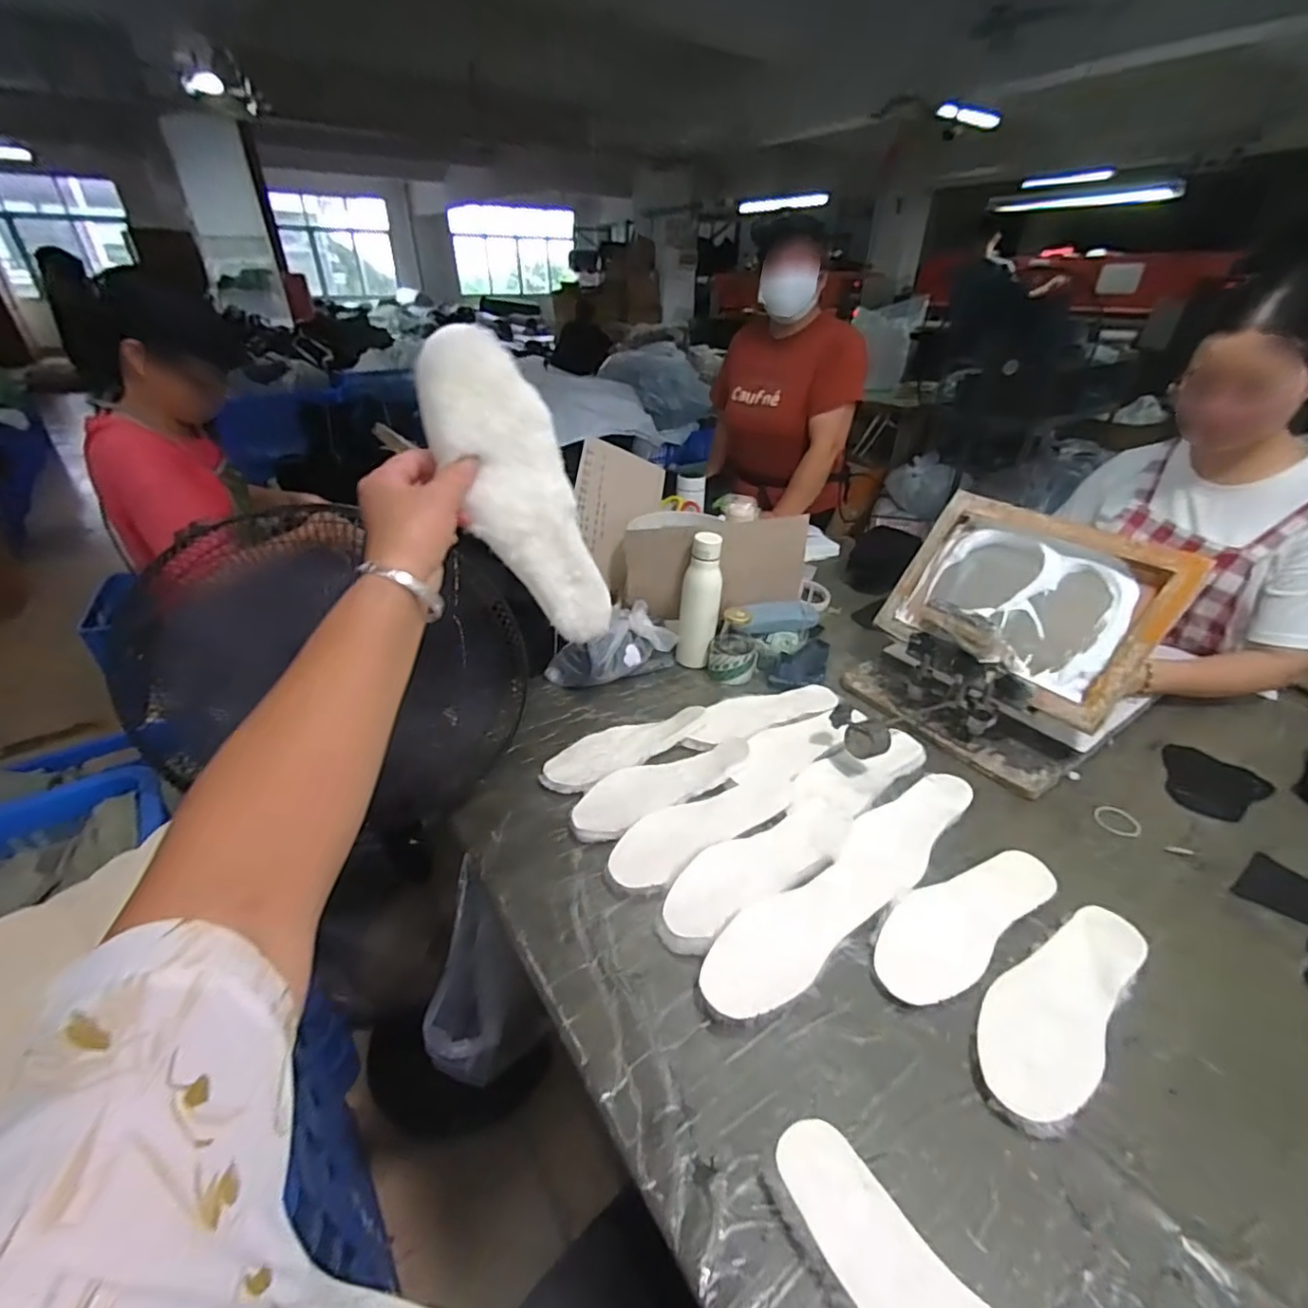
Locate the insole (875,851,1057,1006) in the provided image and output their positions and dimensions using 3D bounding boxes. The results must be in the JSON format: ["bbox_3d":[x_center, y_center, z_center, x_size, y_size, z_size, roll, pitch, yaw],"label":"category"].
[{"bbox_3d":[0.341,0.284,0.648,0.264,0.010,0.093,-20,37,-32],"label":"insole"}]

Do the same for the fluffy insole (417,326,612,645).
[{"bbox_3d":[-0.105,-0.120,0.507,0.089,0.290,0.017,-40,46,-18],"label":"fluffy insole"}]

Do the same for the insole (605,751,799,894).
[{"bbox_3d":[0.076,0.205,0.753,0.310,0.016,0.089,-20,37,-32],"label":"insole"}]

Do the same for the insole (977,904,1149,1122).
[{"bbox_3d":[0.388,0.328,0.565,0.252,0.017,0.091,-24,39,-36],"label":"insole"}]

